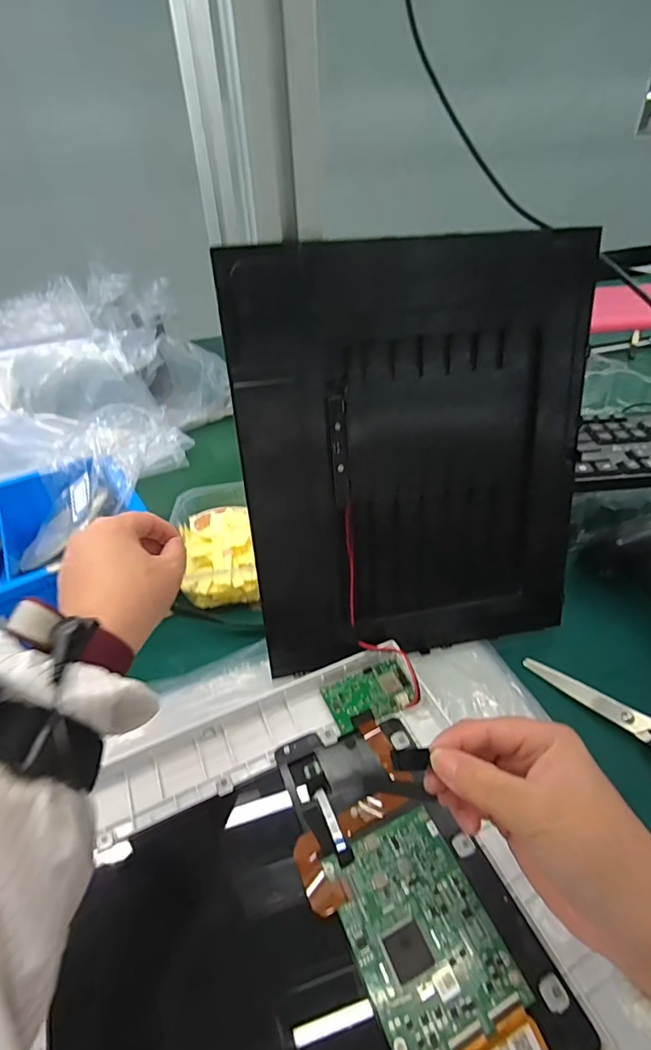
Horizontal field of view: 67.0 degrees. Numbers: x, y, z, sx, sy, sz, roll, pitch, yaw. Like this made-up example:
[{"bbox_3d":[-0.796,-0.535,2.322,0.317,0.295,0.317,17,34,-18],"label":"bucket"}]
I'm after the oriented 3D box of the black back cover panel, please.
[{"bbox_3d":[0.070,-0.038,0.346,0.245,0.288,0.014,-9,22,-11],"label":"black back cover panel"}]

